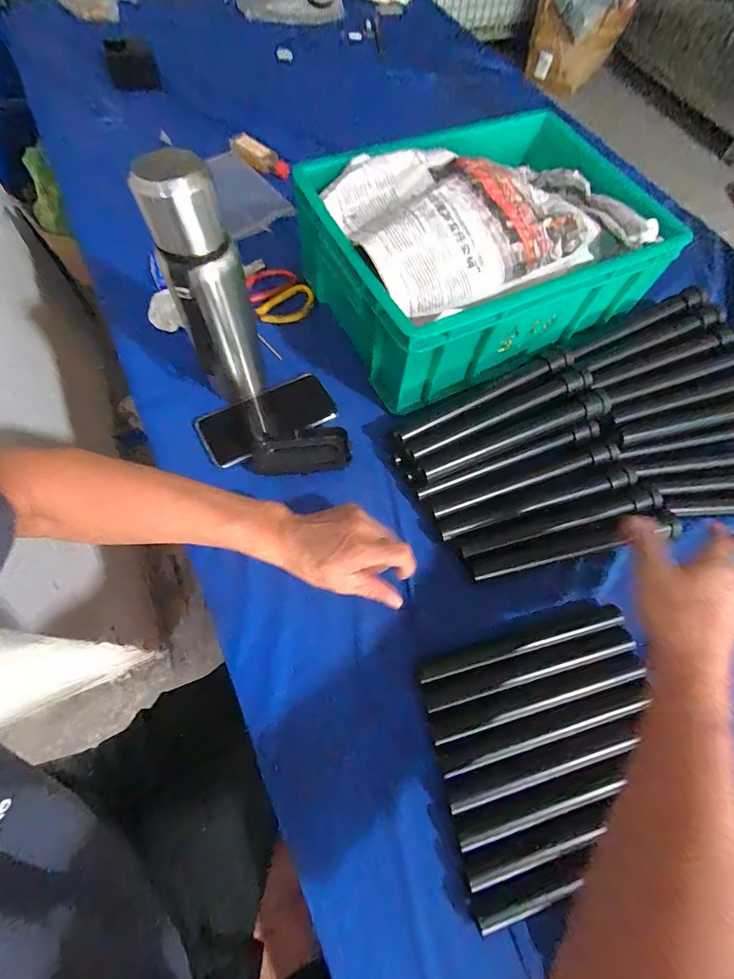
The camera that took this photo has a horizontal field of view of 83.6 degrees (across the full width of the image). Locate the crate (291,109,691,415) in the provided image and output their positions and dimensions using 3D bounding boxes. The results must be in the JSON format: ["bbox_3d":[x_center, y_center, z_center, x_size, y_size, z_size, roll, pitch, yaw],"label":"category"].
[{"bbox_3d":[0.164,-0.321,0.559,0.424,0.163,0.292,-24,68,-12],"label":"crate"}]

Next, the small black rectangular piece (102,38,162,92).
[{"bbox_3d":[-0.474,-0.849,0.822,0.104,0.076,0.026,6,65,0],"label":"small black rectangular piece"}]

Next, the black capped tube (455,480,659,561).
[{"bbox_3d":[0.221,0.035,0.462,0.242,0.020,0.026,-13,66,-9],"label":"black capped tube"}]

